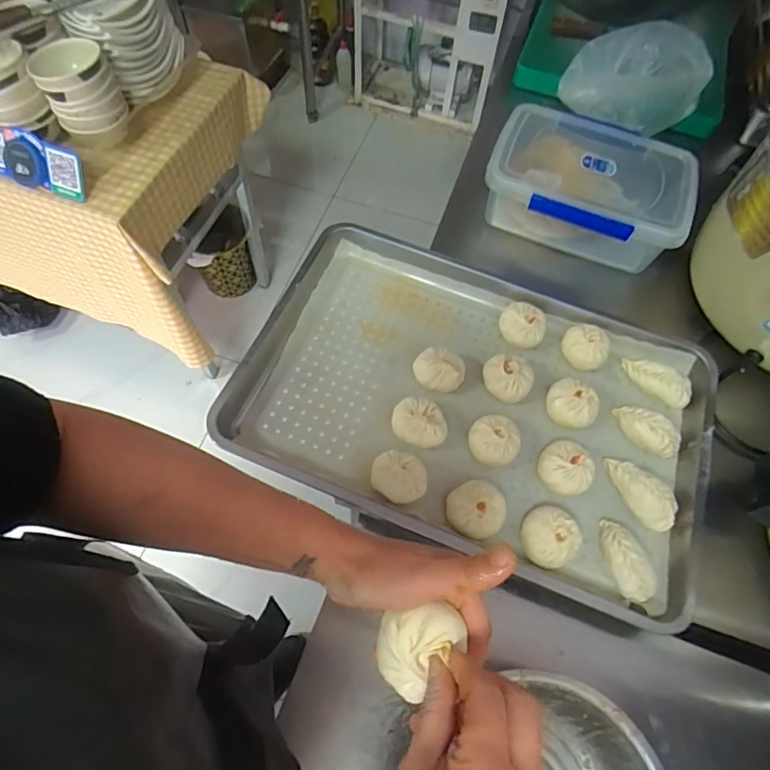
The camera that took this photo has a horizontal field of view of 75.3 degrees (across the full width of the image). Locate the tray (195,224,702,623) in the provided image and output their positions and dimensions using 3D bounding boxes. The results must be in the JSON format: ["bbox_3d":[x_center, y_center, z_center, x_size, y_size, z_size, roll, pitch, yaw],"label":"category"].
[{"bbox_3d":[0.119,0.015,0.662,0.591,0.046,0.396,21,64,8],"label":"tray"}]

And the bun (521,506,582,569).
[{"bbox_3d":[0.188,0.178,0.577,0.063,0.045,0.061,1,63,-2],"label":"bun"}]

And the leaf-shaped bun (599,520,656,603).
[{"bbox_3d":[0.272,0.200,0.572,0.038,0.047,0.088,-7,64,-7],"label":"leaf-shaped bun"}]

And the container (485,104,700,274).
[{"bbox_3d":[0.320,-0.312,0.807,0.301,0.101,0.212,22,64,8],"label":"container"}]

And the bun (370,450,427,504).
[{"bbox_3d":[0.017,0.112,0.602,0.068,0.043,0.062,1,63,-2],"label":"bun"}]

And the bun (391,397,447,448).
[{"bbox_3d":[0.044,0.049,0.637,0.071,0.040,0.065,1,63,-2],"label":"bun"}]

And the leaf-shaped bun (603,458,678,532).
[{"bbox_3d":[0.312,0.130,0.612,0.049,0.044,0.099,-36,70,-19],"label":"leaf-shaped bun"}]

